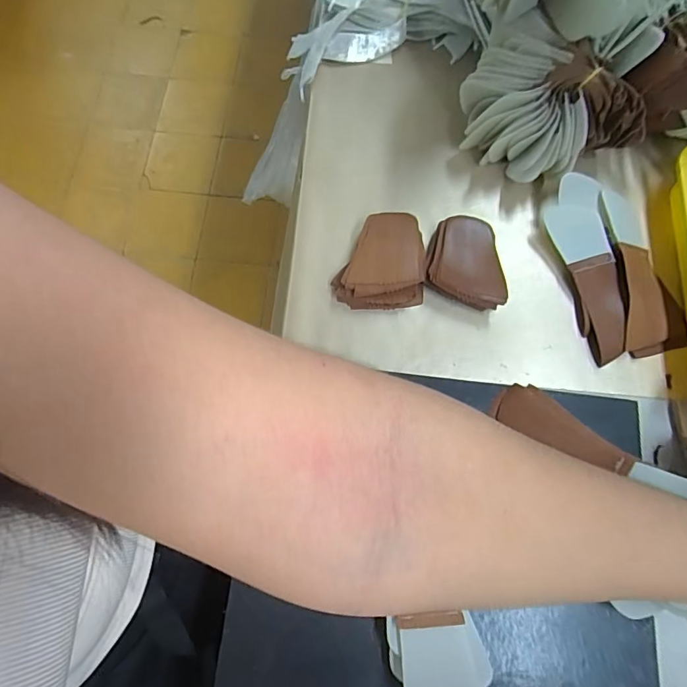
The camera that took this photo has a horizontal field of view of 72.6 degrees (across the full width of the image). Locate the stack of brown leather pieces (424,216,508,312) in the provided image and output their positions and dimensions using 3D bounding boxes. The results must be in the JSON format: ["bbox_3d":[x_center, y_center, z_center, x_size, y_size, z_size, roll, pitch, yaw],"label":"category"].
[{"bbox_3d":[0.112,-0.074,0.432,0.070,0.025,0.082,7,73,2],"label":"stack of brown leather pieces"}]

